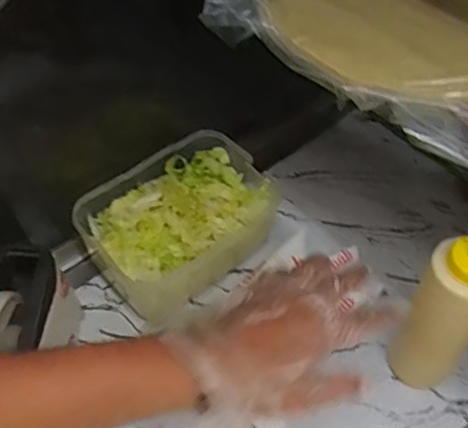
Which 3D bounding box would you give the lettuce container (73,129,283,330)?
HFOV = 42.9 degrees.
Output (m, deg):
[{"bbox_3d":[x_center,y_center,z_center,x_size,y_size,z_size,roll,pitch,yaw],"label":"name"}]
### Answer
[{"bbox_3d":[-0.055,0.016,0.654,0.195,0.089,0.147,-31,60,-24],"label":"lettuce container"}]

